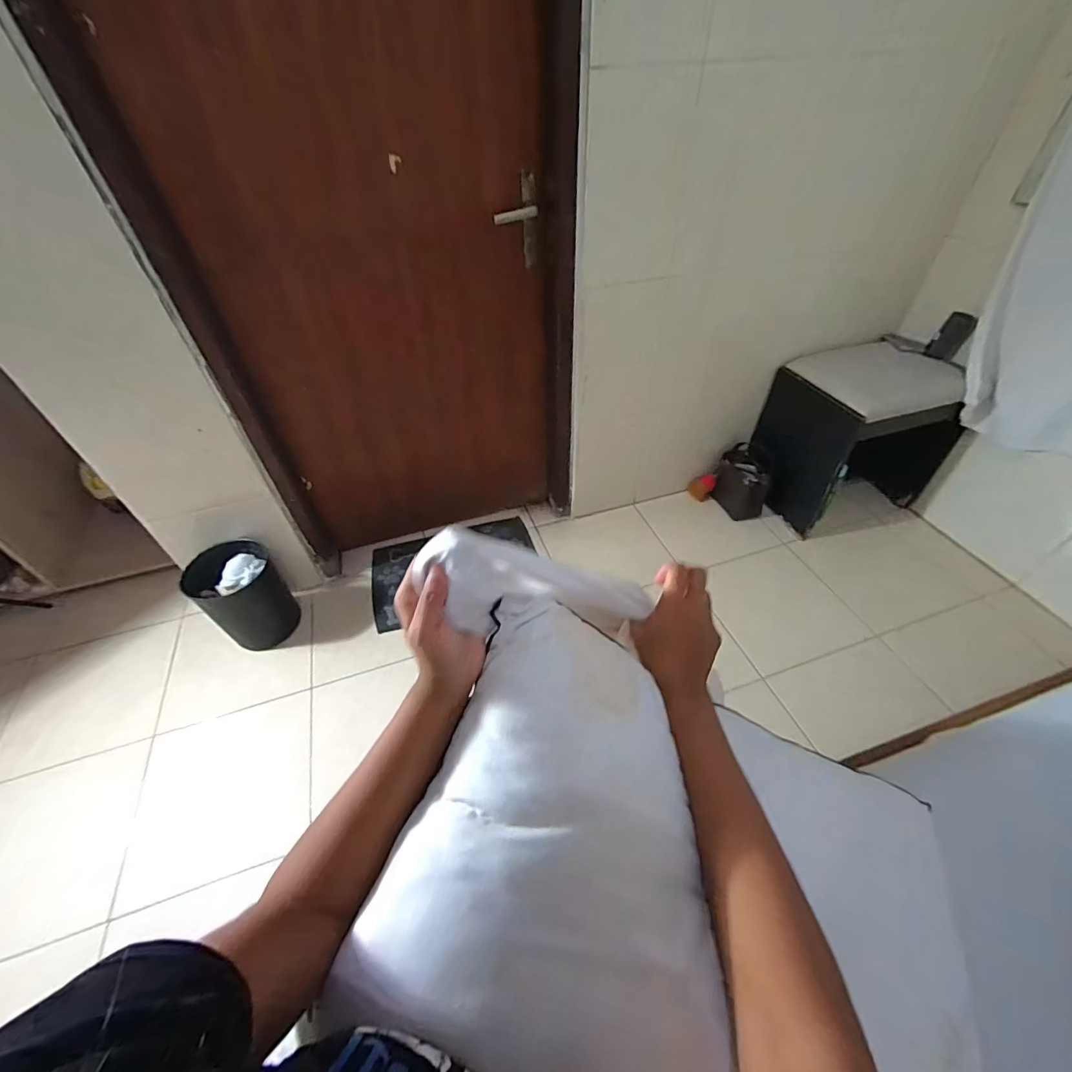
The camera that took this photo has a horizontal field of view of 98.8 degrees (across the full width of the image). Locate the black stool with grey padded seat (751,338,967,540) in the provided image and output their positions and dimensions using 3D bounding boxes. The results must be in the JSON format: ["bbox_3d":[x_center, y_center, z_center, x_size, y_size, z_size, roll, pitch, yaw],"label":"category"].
[{"bbox_3d":[1.109,-0.361,1.609,0.549,0.474,0.369,-14,47,-11],"label":"black stool with grey padded seat"}]

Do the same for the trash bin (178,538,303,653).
[{"bbox_3d":[-0.854,0.183,1.365,0.215,0.276,0.211,34,56,30],"label":"trash bin"}]

